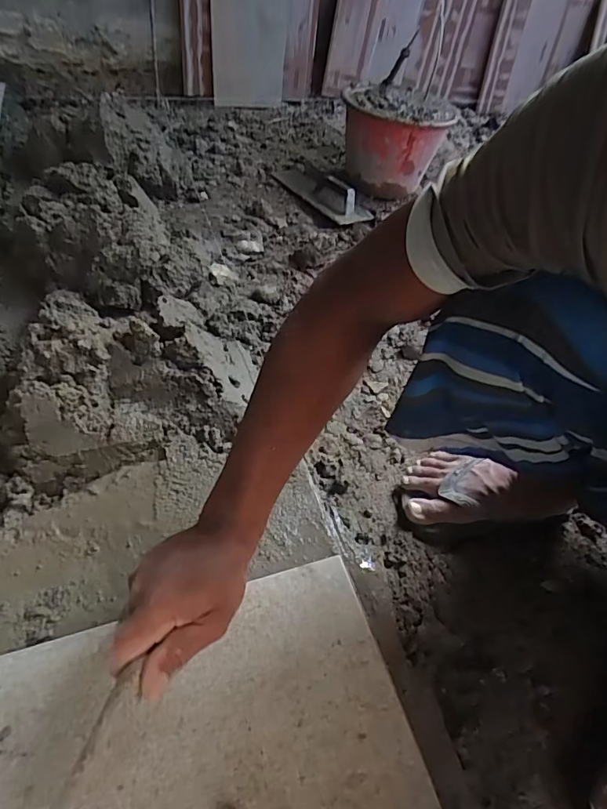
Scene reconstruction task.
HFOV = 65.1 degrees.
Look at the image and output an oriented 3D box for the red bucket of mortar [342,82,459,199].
[{"bbox_3d":[0.227,-0.675,1.214,0.256,0.184,0.243,3,49,-4],"label":"red bucket of mortar"}]

